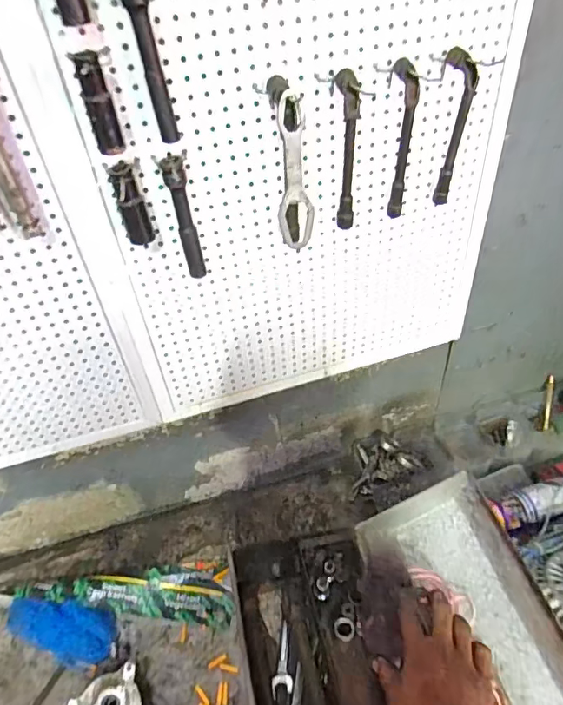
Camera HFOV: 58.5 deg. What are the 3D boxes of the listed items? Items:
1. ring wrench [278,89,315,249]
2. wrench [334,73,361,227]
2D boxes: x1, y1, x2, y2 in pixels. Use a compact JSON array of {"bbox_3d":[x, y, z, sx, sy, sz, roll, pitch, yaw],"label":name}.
[{"bbox_3d":[0.013,-0.173,0.500,0.034,0.158,0.012,-5,43,0],"label":"ring wrench"},{"bbox_3d":[0.069,-0.202,0.525,0.022,0.161,0.033,1,43,7],"label":"wrench"}]

